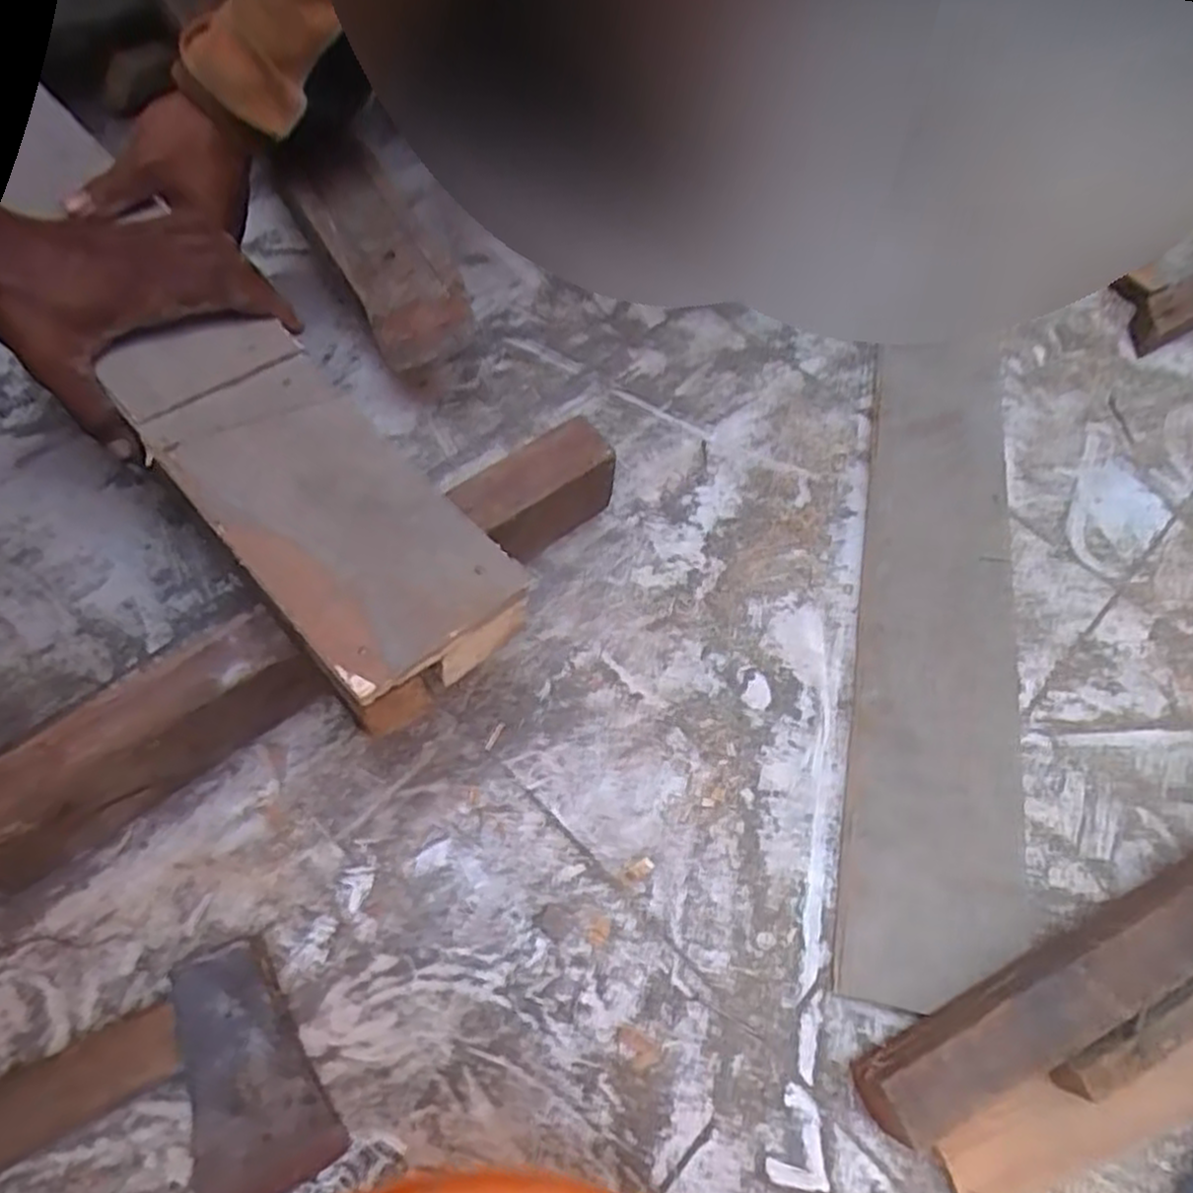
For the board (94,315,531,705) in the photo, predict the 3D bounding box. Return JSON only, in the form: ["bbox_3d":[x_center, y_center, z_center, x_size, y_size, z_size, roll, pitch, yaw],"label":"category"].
[{"bbox_3d":[-0.157,-0.065,0.417,0.104,0.024,0.256,-36,67,-22],"label":"board"}]

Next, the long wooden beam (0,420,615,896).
[{"bbox_3d":[-0.186,0.038,0.448,0.489,0.075,0.050,-35,67,-21],"label":"long wooden beam"}]

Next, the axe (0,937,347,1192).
[{"bbox_3d":[-0.289,0.272,0.326,0.334,0.041,0.105,-23,63,-16],"label":"axe"}]

